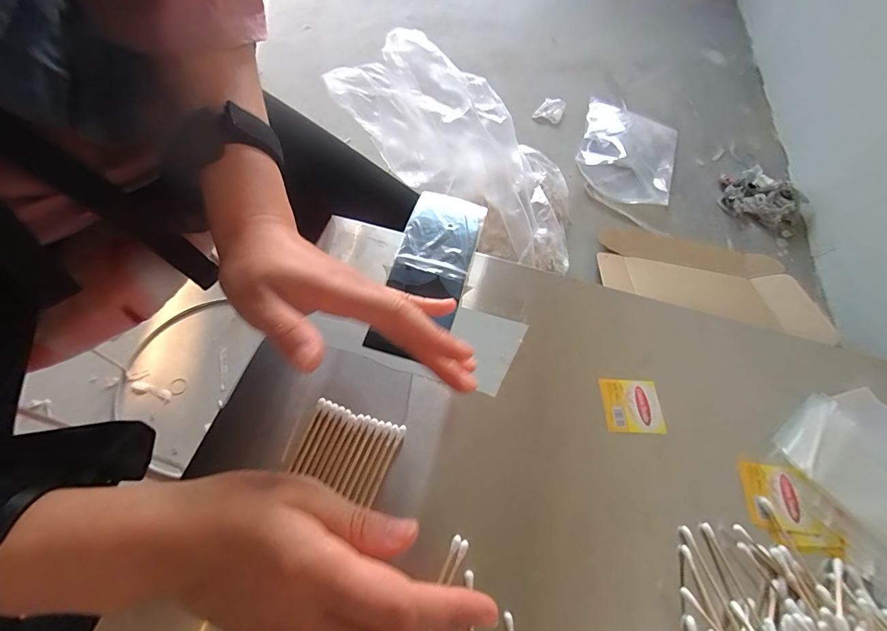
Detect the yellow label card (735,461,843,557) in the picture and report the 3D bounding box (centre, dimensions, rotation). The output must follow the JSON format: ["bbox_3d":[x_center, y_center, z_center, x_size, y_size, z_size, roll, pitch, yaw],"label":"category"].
[{"bbox_3d":[0.228,0.126,0.258,0.052,0.007,0.050,9,61,0],"label":"yellow label card"}]

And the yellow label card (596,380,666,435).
[{"bbox_3d":[0.139,0.066,0.288,0.042,0.004,0.039,3,60,-4],"label":"yellow label card"}]

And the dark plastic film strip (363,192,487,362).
[{"bbox_3d":[-0.011,-0.044,0.337,0.065,0.006,0.179,15,61,4],"label":"dark plastic film strip"}]

